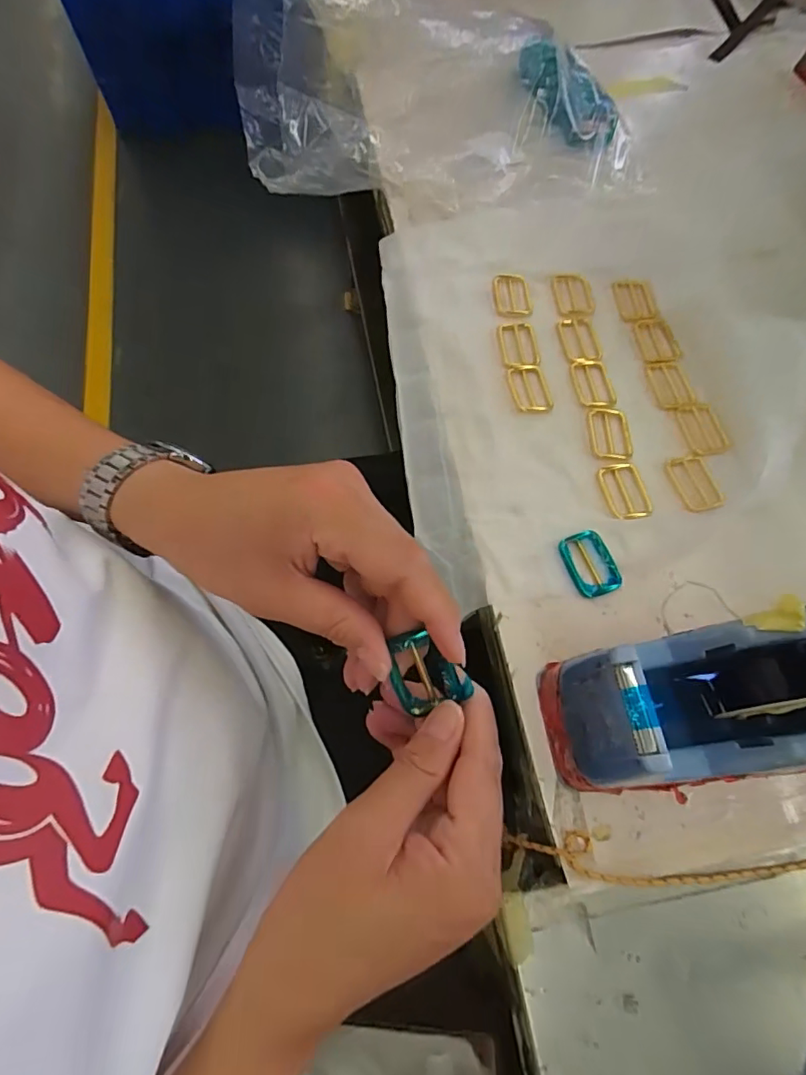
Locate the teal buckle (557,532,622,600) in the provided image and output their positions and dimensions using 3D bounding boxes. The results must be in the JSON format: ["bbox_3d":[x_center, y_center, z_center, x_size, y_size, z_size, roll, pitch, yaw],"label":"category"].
[{"bbox_3d":[0.127,0.018,0.362,0.030,0.005,0.044,-17,69,-9],"label":"teal buckle"}]

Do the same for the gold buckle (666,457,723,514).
[{"bbox_3d":[0.213,-0.039,0.389,0.031,0.004,0.045,-11,68,-7],"label":"gold buckle"}]

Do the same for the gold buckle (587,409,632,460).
[{"bbox_3d":[0.157,-0.078,0.404,0.030,0.004,0.044,1,67,-2],"label":"gold buckle"}]

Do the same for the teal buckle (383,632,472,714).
[{"bbox_3d":[0.012,0.064,0.259,0.037,0.006,0.042,-16,109,-1],"label":"teal buckle"}]

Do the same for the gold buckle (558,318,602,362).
[{"bbox_3d":[0.147,-0.162,0.441,0.031,0.007,0.047,-7,68,-5],"label":"gold buckle"}]

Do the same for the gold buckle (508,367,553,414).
[{"bbox_3d":[0.100,-0.118,0.422,0.029,0.004,0.046,-5,68,-4],"label":"gold buckle"}]

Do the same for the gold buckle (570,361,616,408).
[{"bbox_3d":[0.149,-0.121,0.423,0.025,0.005,0.047,-7,68,-5],"label":"gold buckle"}]

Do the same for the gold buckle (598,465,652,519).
[{"bbox_3d":[0.161,-0.033,0.384,0.028,0.006,0.047,-9,68,-6],"label":"gold buckle"}]

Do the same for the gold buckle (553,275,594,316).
[{"bbox_3d":[0.149,-0.212,0.465,0.030,0.006,0.047,0,67,-2],"label":"gold buckle"}]

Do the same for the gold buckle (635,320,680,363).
[{"bbox_3d":[0.212,-0.163,0.445,0.028,0.004,0.041,-8,74,6],"label":"gold buckle"}]

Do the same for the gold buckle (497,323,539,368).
[{"bbox_3d":[0.095,-0.156,0.436,0.031,0.006,0.047,-6,68,-5],"label":"gold buckle"}]

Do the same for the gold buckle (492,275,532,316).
[{"bbox_3d":[0.095,-0.207,0.461,0.032,0.007,0.047,-3,68,-3],"label":"gold buckle"}]

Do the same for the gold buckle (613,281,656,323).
[{"bbox_3d":[0.199,-0.205,0.460,0.030,0.006,0.045,0,68,7],"label":"gold buckle"}]

